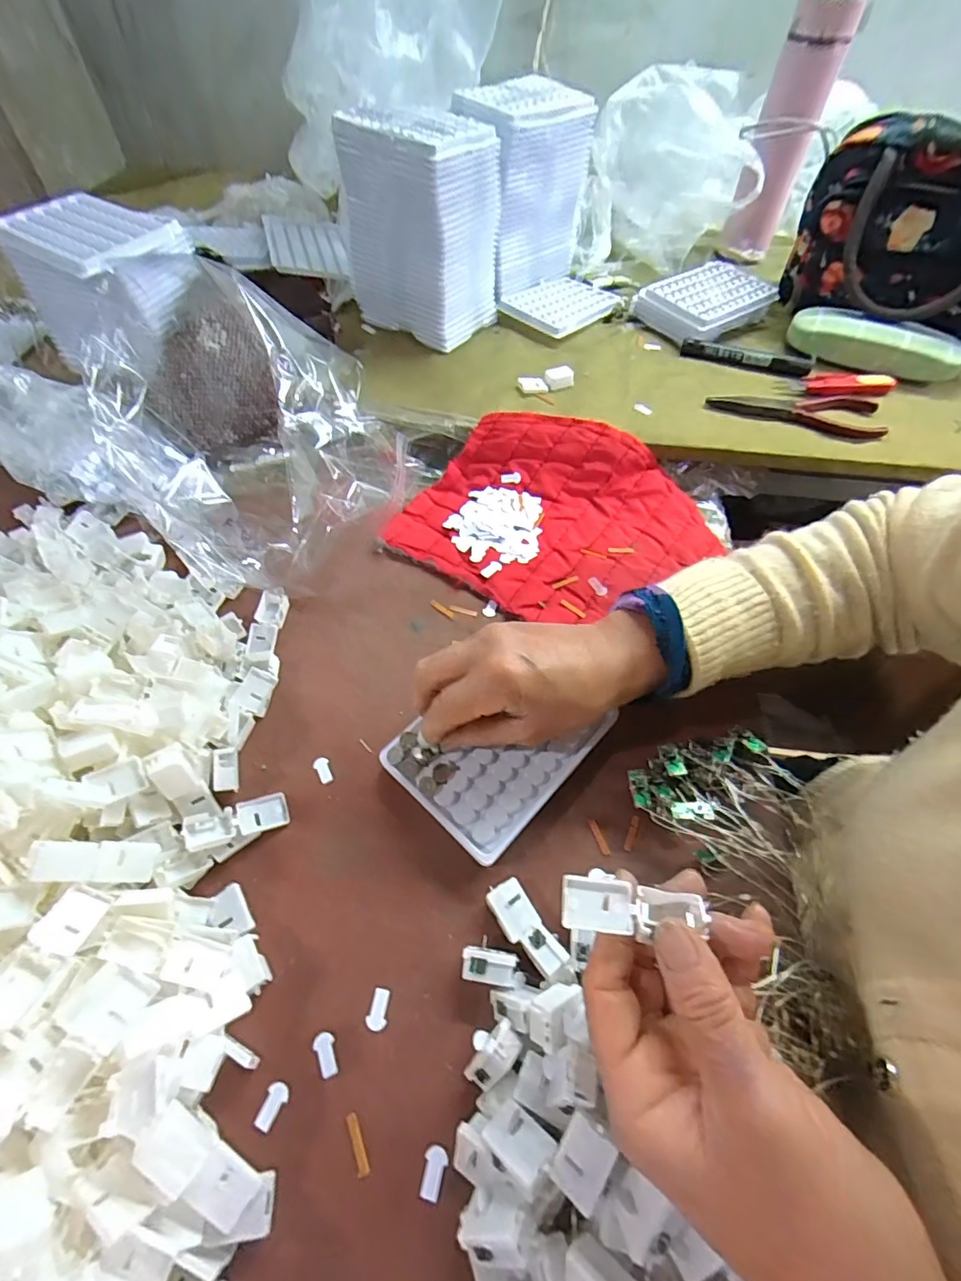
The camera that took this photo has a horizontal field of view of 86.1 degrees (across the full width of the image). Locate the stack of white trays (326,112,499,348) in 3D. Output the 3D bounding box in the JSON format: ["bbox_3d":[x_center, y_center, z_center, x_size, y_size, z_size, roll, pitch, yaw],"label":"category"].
[{"bbox_3d":[-0.063,-0.404,0.507,0.141,0.155,0.108,19,61,13],"label":"stack of white trays"}]

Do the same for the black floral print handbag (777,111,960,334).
[{"bbox_3d":[0.431,-0.385,0.496,0.107,0.136,0.248,-39,65,-24],"label":"black floral print handbag"}]

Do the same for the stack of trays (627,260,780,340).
[{"bbox_3d":[0.256,-0.380,0.567,0.143,0.022,0.099,-30,62,-19],"label":"stack of trays"}]

